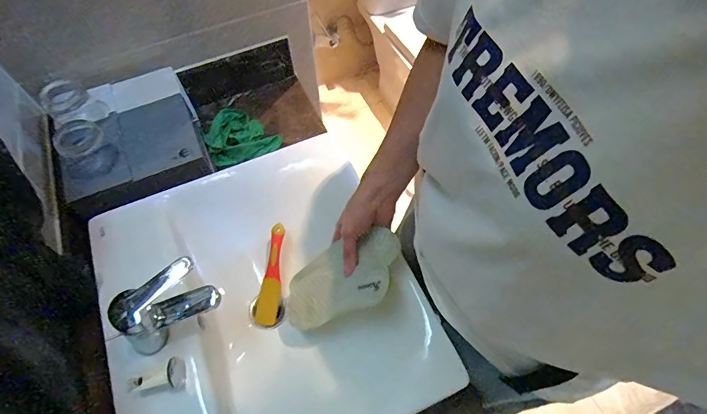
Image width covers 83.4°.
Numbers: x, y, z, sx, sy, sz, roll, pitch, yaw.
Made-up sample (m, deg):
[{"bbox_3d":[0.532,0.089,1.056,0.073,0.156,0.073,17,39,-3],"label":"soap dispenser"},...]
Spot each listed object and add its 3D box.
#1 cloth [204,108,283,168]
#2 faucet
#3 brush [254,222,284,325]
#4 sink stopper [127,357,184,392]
[{"bbox_3d":[-0.243,-0.158,0.855,0.149,0.070,0.110,-26,64,-13],"label":"cloth"},{"bbox_3d":[-0.236,0.134,0.513,0.121,0.121,0.053,-28,64,-14],"label":"faucet"},{"bbox_3d":[-0.136,0.111,0.662,0.031,0.025,0.164,9,92,5],"label":"brush"},{"bbox_3d":[-0.250,0.216,0.505,0.068,0.033,0.038,-7,58,-29],"label":"sink stopper"}]

